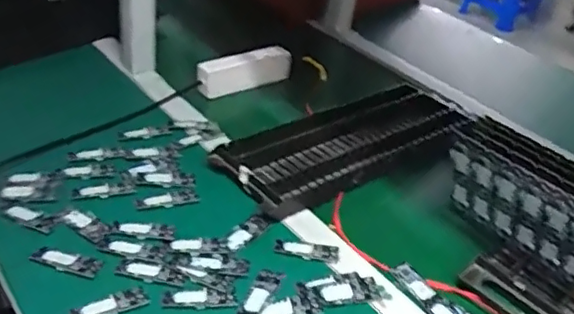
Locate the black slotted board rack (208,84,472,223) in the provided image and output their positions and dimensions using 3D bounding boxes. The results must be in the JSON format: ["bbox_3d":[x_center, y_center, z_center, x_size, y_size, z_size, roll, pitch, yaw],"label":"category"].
[{"bbox_3d":[0.104,-0.023,0.871,0.415,0.034,0.159,-19,41,-35],"label":"black slotted board rack"}]

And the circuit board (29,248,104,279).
[{"bbox_3d":[-0.227,0.106,0.609,0.068,0.005,0.028,10,32,4],"label":"circuit board"}]

